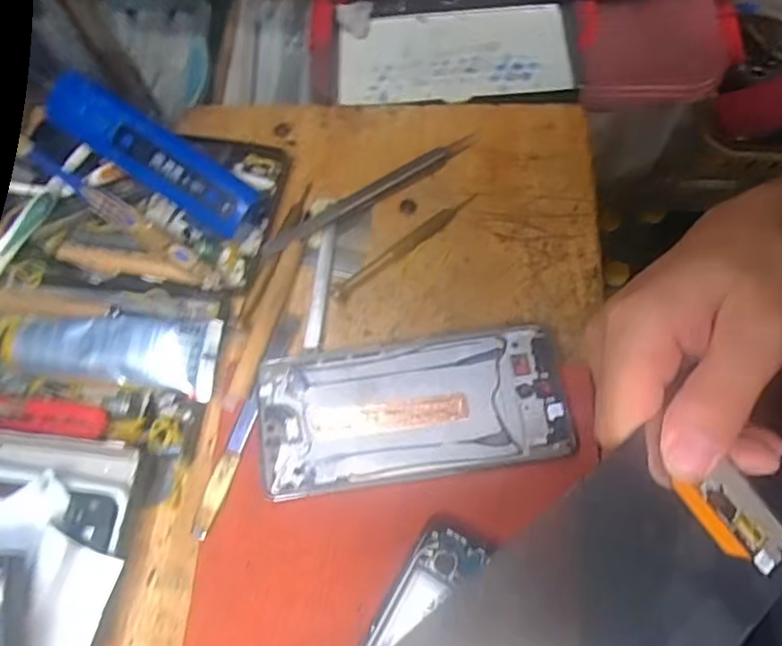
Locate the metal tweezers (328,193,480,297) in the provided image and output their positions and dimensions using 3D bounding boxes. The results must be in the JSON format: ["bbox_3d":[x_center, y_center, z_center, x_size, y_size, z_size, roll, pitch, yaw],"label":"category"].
[{"bbox_3d":[0.009,-0.048,0.363,0.110,0.006,0.010,-35,69,-11],"label":"metal tweezers"}]

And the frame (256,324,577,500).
[{"bbox_3d":[0.010,0.043,0.320,0.160,0.011,0.075,-8,67,0],"label":"frame"}]

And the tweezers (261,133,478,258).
[{"bbox_3d":[-0.012,-0.083,0.373,0.152,0.013,0.013,-29,68,-9],"label":"tweezers"}]

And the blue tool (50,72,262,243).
[{"bbox_3d":[-0.137,-0.098,0.349,0.125,0.020,0.035,34,70,-6],"label":"blue tool"}]

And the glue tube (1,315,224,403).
[{"bbox_3d":[-0.154,0.015,0.331,0.114,0.018,0.041,3,67,5],"label":"glue tube"}]

